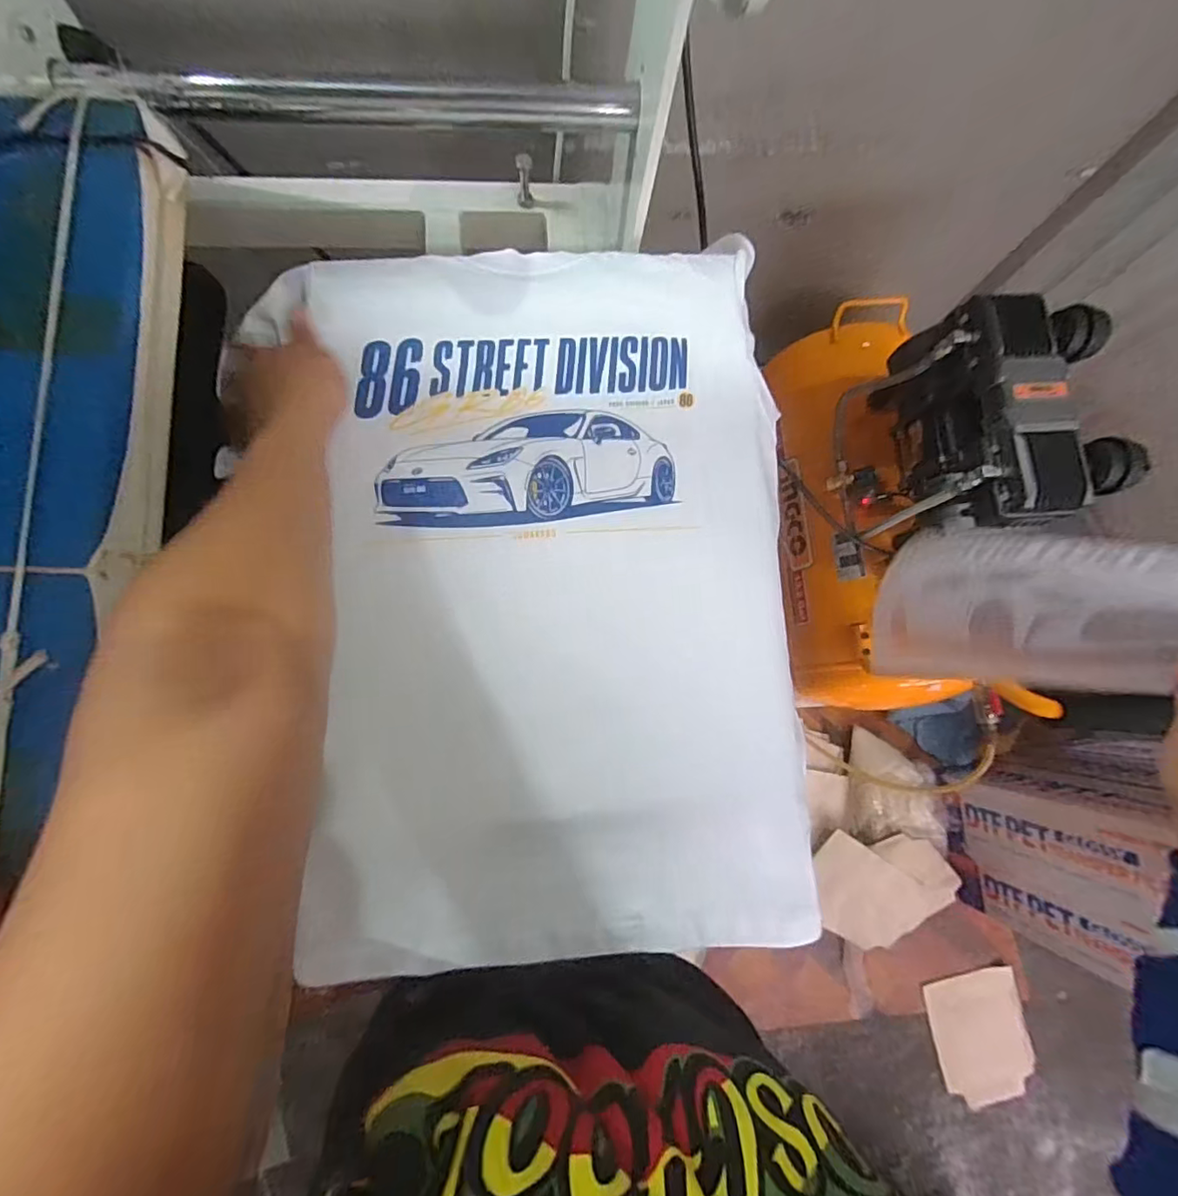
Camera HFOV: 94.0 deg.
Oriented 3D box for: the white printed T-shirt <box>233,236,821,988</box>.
[{"bbox_3d":[-0.047,-0.024,0.457,0.425,0.047,0.596,-2,80,-1],"label":"white printed T-shirt"}]

